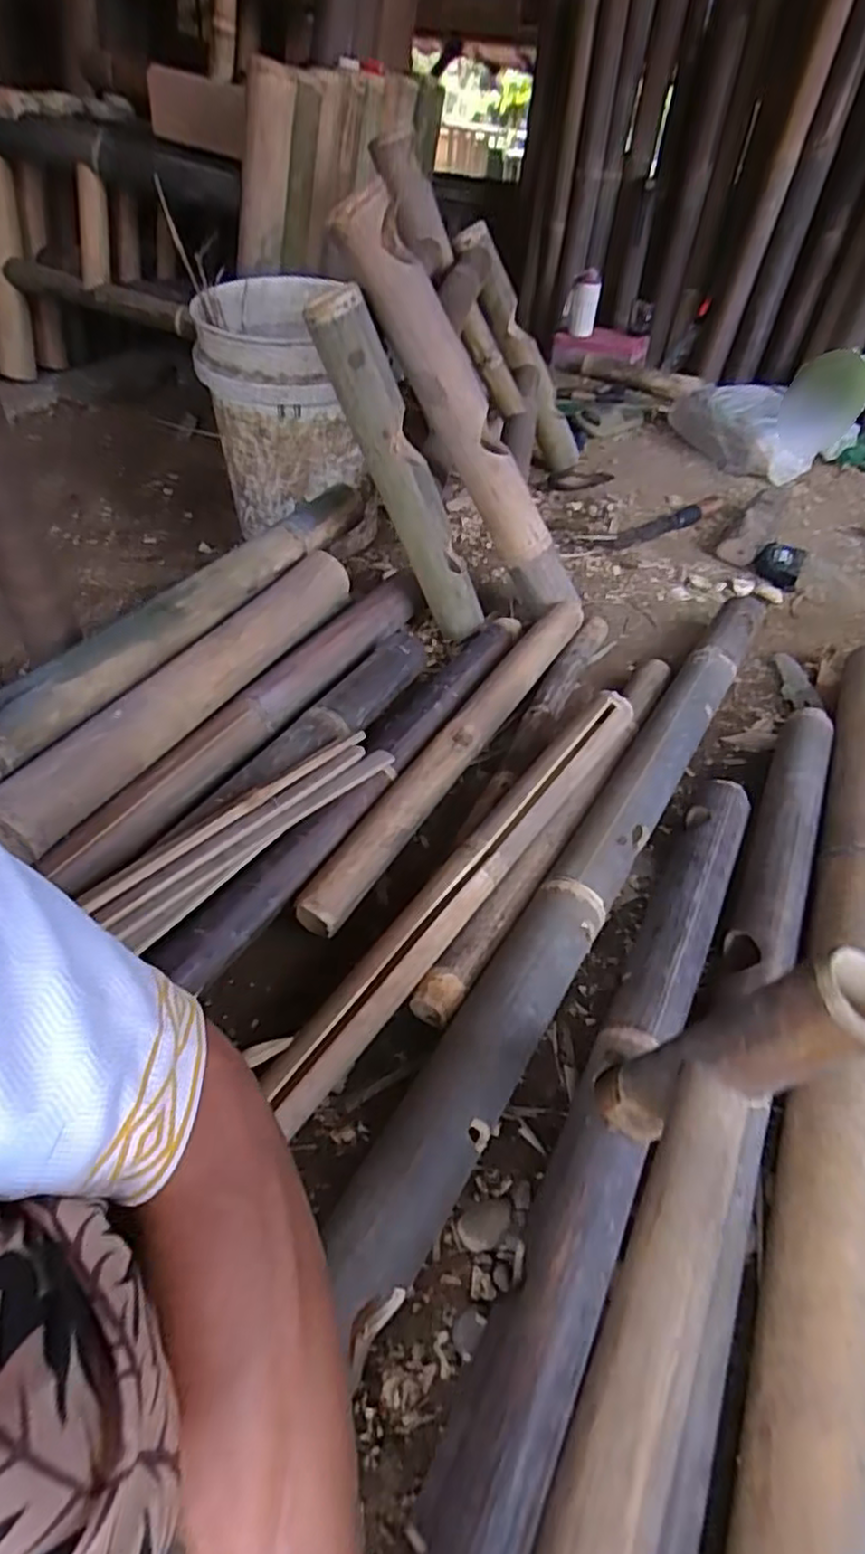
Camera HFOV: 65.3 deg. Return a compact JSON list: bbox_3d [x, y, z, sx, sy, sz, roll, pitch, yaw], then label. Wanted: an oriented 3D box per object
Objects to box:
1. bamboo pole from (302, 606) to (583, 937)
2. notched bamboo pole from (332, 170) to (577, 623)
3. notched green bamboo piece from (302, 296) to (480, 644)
[{"bbox_3d":[0.041,-0.044,0.895,0.060,0.071,0.638,27,50,19],"label":"bamboo pole"},{"bbox_3d":[0.049,-0.475,0.948,0.094,0.581,0.085,-15,39,29],"label":"notched bamboo pole"},{"bbox_3d":[-0.038,-0.405,0.953,0.079,0.489,0.060,-11,44,18],"label":"notched green bamboo piece"}]

